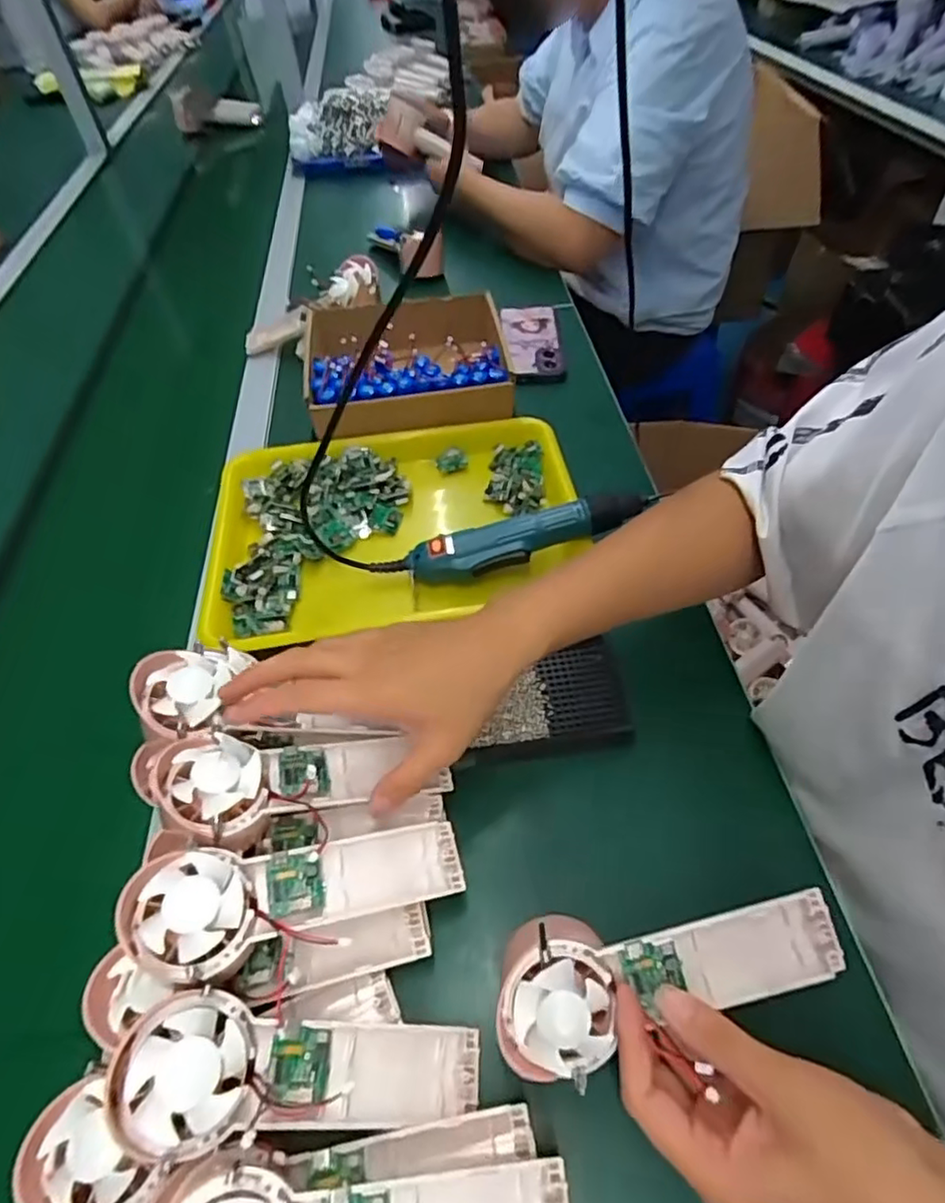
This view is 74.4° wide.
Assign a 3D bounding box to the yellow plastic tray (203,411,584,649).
[{"bbox_3d":[-0.072,-0.065,0.594,0.342,0.067,0.249,-9,52,-4],"label":"yellow plastic tray"}]

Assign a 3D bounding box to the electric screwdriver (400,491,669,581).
[{"bbox_3d":[0.051,-0.053,0.540,0.210,0.051,0.034,-9,52,-4],"label":"electric screwdriver"}]

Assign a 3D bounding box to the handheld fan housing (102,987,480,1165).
[{"bbox_3d":[-0.080,0.231,0.307,0.172,0.025,0.059,17,48,-22],"label":"handheld fan housing"}]

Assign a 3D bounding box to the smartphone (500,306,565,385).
[{"bbox_3d":[0.076,-0.325,0.777,0.068,0.017,0.153,-5,52,-1],"label":"smartphone"}]

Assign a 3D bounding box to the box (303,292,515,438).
[{"bbox_3d":[-0.073,-0.269,0.702,0.215,0.072,0.196,-7,52,-3],"label":"box"}]

